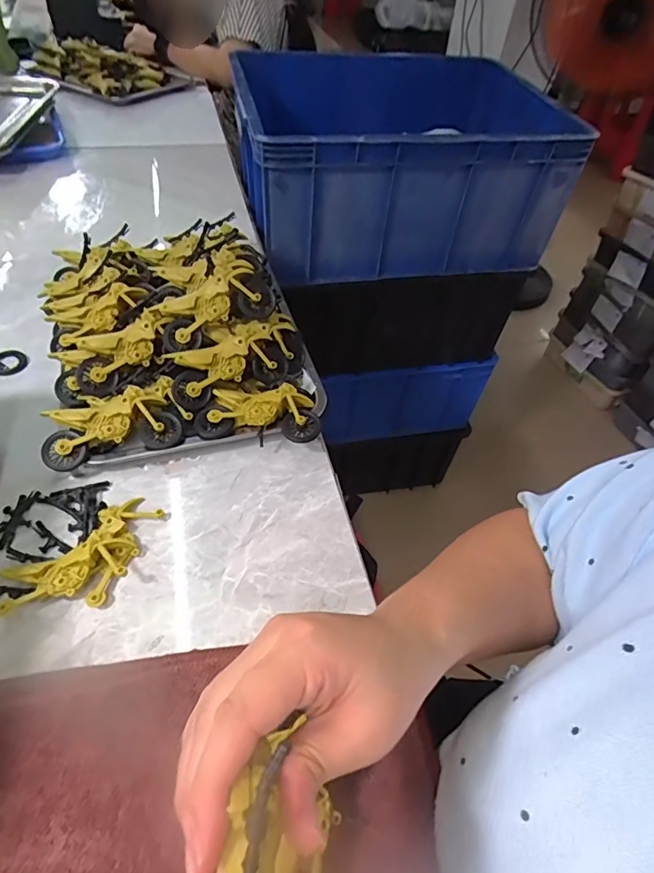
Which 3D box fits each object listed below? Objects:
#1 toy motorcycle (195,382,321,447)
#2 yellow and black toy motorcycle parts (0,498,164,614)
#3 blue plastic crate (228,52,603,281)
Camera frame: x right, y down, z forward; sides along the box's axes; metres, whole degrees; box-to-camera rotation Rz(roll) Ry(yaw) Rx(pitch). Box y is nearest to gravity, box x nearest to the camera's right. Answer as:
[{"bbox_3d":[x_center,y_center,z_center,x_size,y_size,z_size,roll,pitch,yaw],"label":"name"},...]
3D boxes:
[{"bbox_3d":[-0.069,-0.019,0.500,0.120,0.043,0.064,2,48,-5],"label":"toy motorcycle"},{"bbox_3d":[-0.191,0.098,0.399,0.126,0.020,0.069,-33,60,-30],"label":"yellow and black toy motorcycle parts"},{"bbox_3d":[0.109,-0.539,0.952,0.531,0.240,0.494,-5,49,-9],"label":"blue plastic crate"}]

